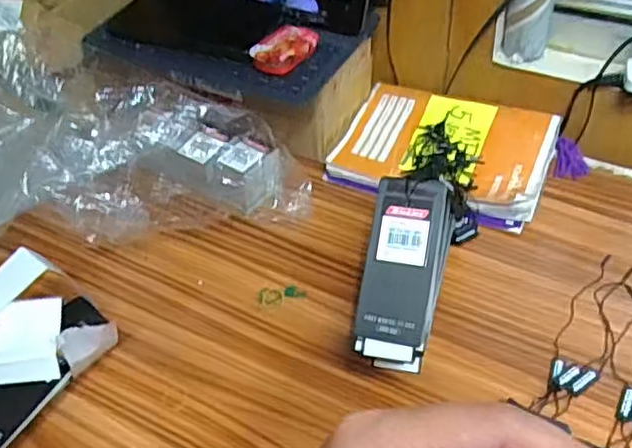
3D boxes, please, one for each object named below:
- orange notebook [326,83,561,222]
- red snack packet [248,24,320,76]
[{"bbox_3d":[0.132,-0.078,0.652,0.205,0.026,0.140,16,50,20],"label":"orange notebook"},{"bbox_3d":[-0.028,-0.165,0.604,0.044,0.019,0.067,21,52,24],"label":"red snack packet"}]

